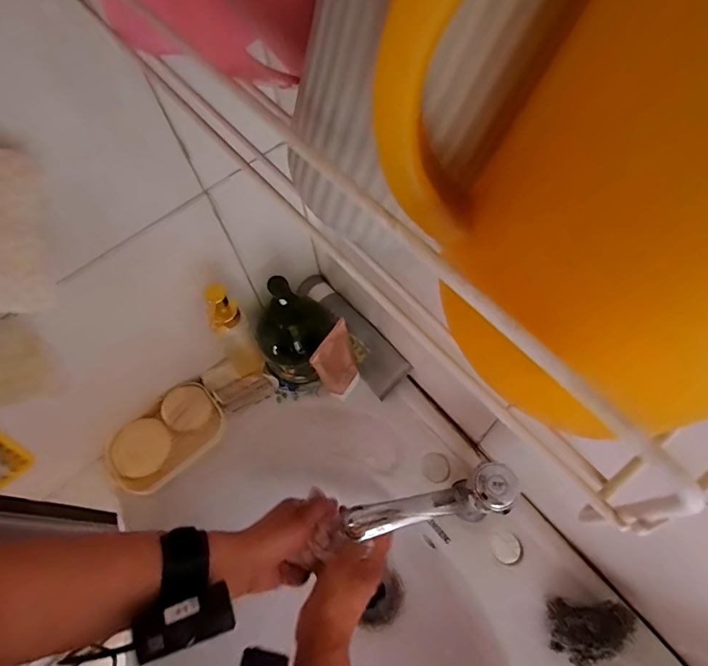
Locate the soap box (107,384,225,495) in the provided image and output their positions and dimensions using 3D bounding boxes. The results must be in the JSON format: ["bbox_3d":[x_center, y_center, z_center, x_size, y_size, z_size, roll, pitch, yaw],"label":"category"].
[{"bbox_3d":[-0.215,0.121,0.521,0.130,0.025,0.080,-38,68,-14],"label":"soap box"}]

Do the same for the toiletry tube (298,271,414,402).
[{"bbox_3d":[0.001,0.001,0.561,0.167,0.038,0.060,45,116,17],"label":"toiletry tube"}]

